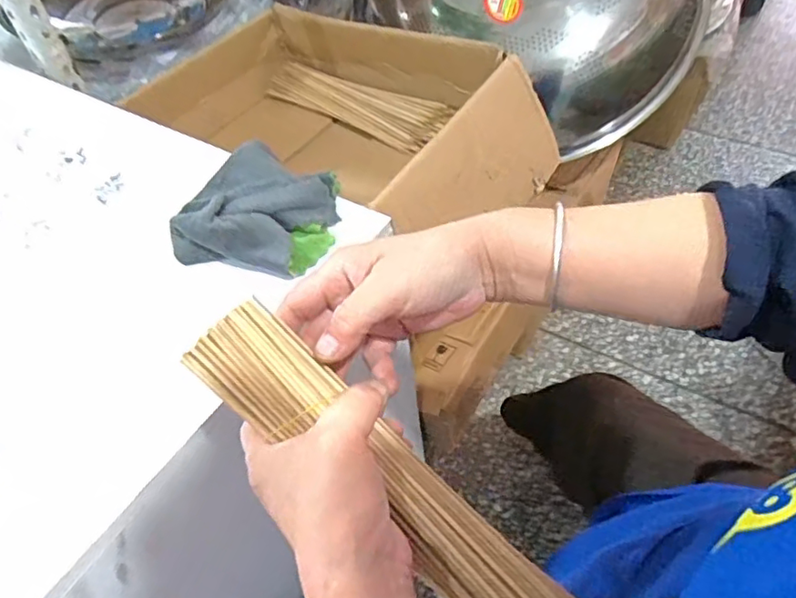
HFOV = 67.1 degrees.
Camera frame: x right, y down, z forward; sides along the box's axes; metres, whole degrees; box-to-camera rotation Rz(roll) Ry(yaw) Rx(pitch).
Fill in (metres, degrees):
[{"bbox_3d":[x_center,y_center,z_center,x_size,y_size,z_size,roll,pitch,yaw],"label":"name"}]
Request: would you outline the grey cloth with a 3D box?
[{"bbox_3d":[-0.115,-0.093,0.529,0.137,0.039,0.159,9,53,13],"label":"grey cloth"}]

